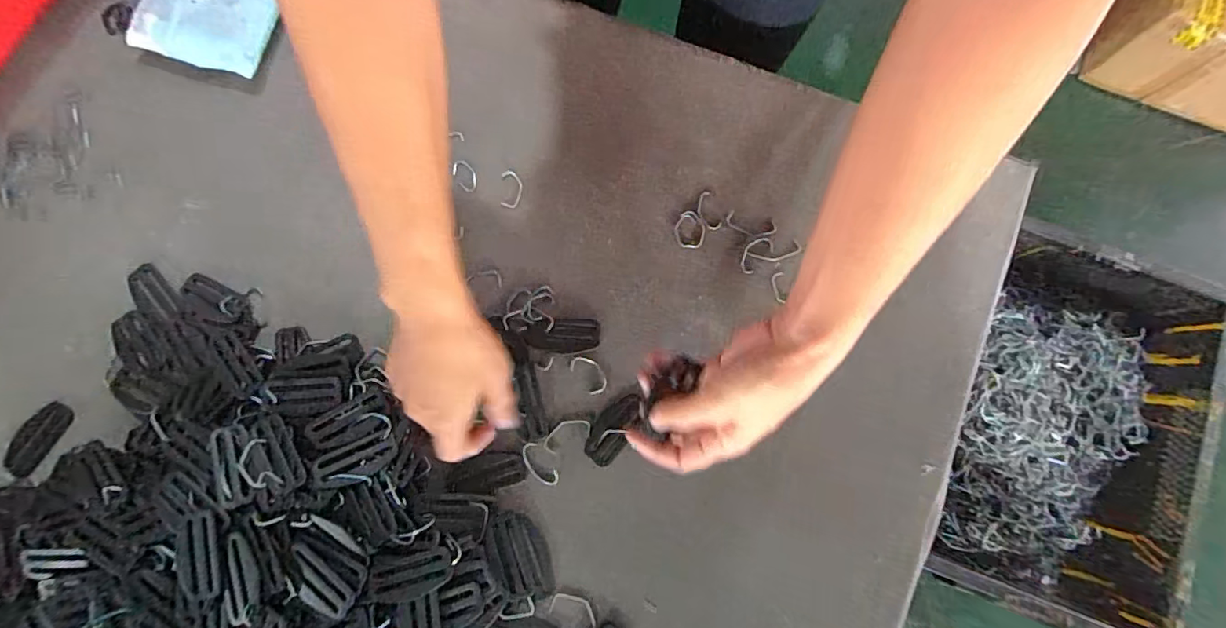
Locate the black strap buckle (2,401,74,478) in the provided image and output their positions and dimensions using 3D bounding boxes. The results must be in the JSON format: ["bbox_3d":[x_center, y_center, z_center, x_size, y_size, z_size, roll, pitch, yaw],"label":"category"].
[{"bbox_3d":[-0.434,0.095,0.395,0.025,0.007,0.058,33,80,7],"label":"black strap buckle"}]

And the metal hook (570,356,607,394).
[{"bbox_3d":[-0.018,0.046,0.408,0.019,0.004,0.034,-40,80,-7],"label":"metal hook"}]

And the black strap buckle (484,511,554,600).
[{"bbox_3d":[-0.069,0.177,0.382,0.039,0.006,0.063,-18,78,-3],"label":"black strap buckle"}]

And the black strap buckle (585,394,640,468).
[{"bbox_3d":[0.000,0.087,0.400,0.026,0.004,0.056,31,80,7],"label":"black strap buckle"}]

